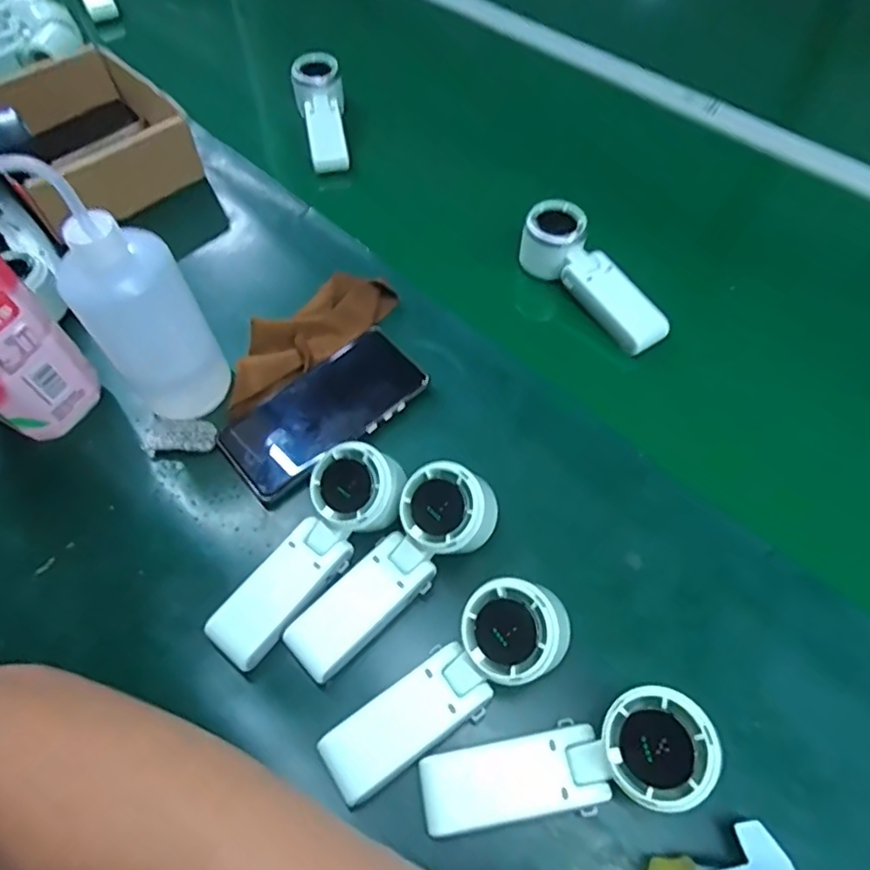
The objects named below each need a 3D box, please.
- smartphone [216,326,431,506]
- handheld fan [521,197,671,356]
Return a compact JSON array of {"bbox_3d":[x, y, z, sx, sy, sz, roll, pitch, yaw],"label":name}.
[{"bbox_3d":[-0.090,-0.020,0.488,0.160,0.009,0.077,-40,71,-14],"label":"smartphone"},{"bbox_3d":[0.143,-0.145,0.548,0.057,0.047,0.160,-31,62,-18],"label":"handheld fan"}]

